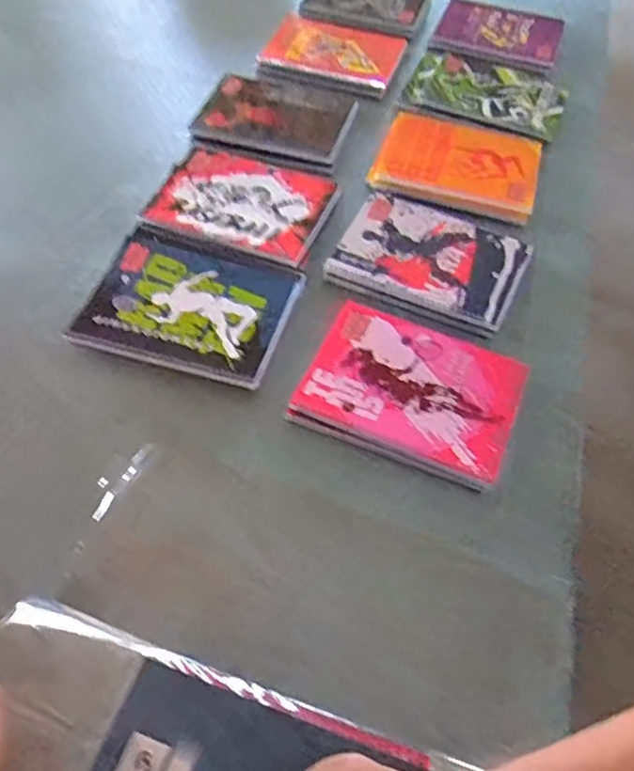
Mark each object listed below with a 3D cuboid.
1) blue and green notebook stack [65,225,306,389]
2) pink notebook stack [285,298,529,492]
[{"bbox_3d":[-0.128,-0.086,0.651,0.191,0.021,0.159,16,54,6],"label":"blue and green notebook stack"},{"bbox_3d":[0.092,0.003,0.610,0.191,0.023,0.152,23,55,11],"label":"pink notebook stack"}]

